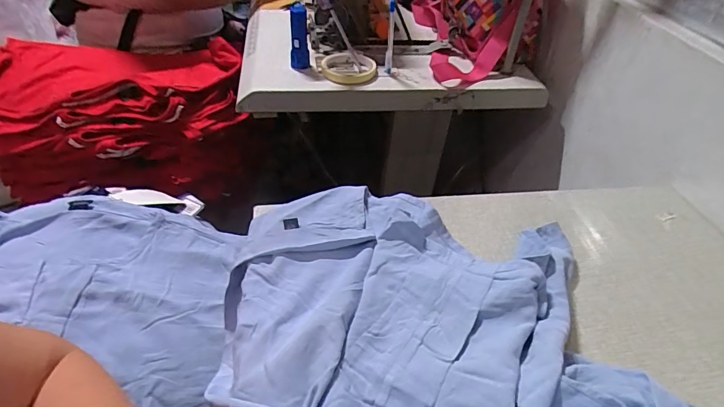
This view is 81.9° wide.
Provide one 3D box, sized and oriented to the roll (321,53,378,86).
[{"bbox_3d":[-0.021,-0.234,0.716,0.091,0.017,0.105,9,43,2],"label":"roll"}]

